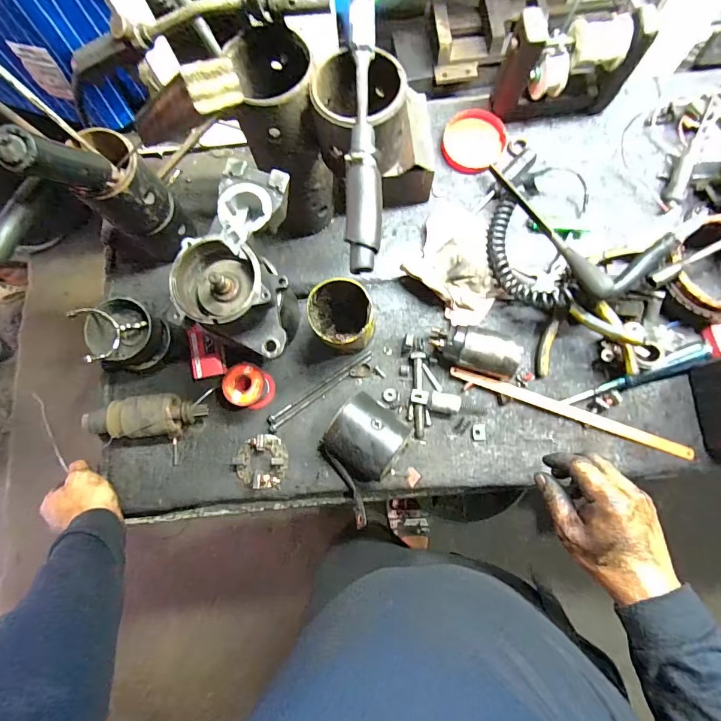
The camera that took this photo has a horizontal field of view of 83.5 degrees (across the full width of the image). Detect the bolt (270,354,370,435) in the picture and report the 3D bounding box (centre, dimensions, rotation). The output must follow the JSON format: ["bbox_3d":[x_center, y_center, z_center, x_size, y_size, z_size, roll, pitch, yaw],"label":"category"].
[{"bbox_3d":[-0.053,0.045,0.549,0.166,0.011,0.009,-36,79,-6],"label":"bolt"}]

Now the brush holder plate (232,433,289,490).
[{"bbox_3d":[-0.130,0.131,0.526,0.068,0.021,0.067,0,77,2],"label":"brush holder plate"}]

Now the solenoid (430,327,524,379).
[{"bbox_3d":[0.145,-0.014,0.521,0.109,0.052,0.046,19,79,6],"label":"solenoid"}]

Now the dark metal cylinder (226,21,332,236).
[{"bbox_3d":[-0.083,-0.244,0.481,0.083,0.228,0.094,-1,77,1],"label":"dark metal cylinder"}]

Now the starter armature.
[{"bbox_3d":[-0.274,0.073,0.519,0.145,0.044,0.051,-5,77,-14],"label":"starter armature"}]

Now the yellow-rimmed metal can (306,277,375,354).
[{"bbox_3d":[-0.022,-0.045,0.507,0.075,0.114,0.076,0,77,2],"label":"yellow-rimmed metal can"}]

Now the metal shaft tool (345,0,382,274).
[{"bbox_3d":[0.002,-0.200,0.345,0.027,0.031,0.250,-1,77,2],"label":"metal shaft tool"}]

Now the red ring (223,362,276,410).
[{"bbox_3d":[-0.145,0.035,0.534,0.051,0.068,0.052,0,77,2],"label":"red ring"}]

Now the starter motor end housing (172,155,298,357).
[{"bbox_3d":[-0.120,-0.100,0.429,0.107,0.082,0.175,14,78,5],"label":"starter motor end housing"}]

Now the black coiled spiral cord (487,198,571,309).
[{"bbox_3d":[0.204,-0.139,0.534,0.062,0.034,0.186,-11,64,-1],"label":"black coiled spiral cord"}]

